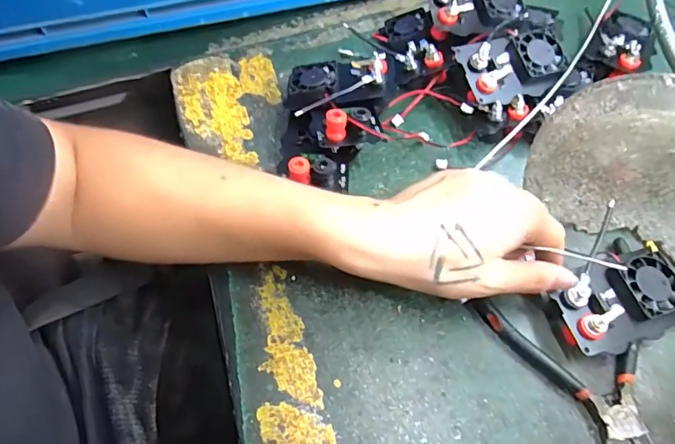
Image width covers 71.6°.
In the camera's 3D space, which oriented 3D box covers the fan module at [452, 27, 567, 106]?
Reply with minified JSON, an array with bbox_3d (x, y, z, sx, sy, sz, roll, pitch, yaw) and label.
[{"bbox_3d":[0.144,-0.127,0.390,0.087,0.036,0.055,-14,78,-4],"label":"fan module"}]

